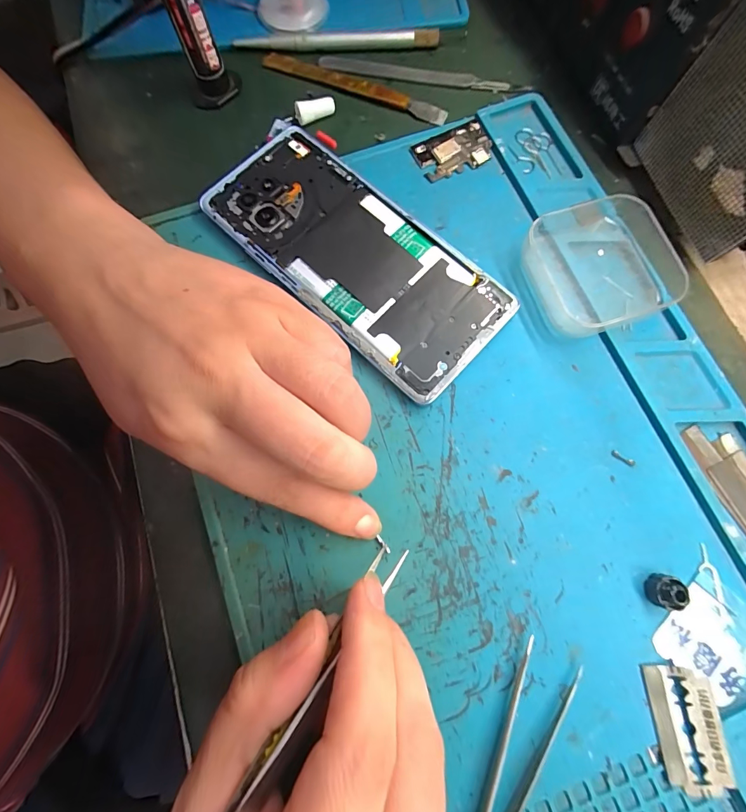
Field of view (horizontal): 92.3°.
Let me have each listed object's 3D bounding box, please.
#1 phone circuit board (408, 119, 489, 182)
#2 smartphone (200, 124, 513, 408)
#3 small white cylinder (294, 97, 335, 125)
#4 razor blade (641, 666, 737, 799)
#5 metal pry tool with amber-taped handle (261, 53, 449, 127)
[{"bbox_3d":[0.047,-0.145,0.204,0.042,0.004,0.029,-24,77,-4],"label":"phone circuit board"},{"bbox_3d":[-0.011,-0.077,0.186,0.161,0.011,0.070,43,81,10],"label":"smartphone"},{"bbox_3d":[-0.034,-0.174,0.210,0.023,0.008,0.008,-11,77,-1],"label":"small white cylinder"},{"bbox_3d":[0.121,0.124,0.137,0.023,0.004,0.042,-7,77,10],"label":"razor blade"},{"bbox_3d":[-0.013,-0.196,0.219,0.122,0.006,0.012,25,79,7],"label":"metal pry tool with amber-taped handle"}]

